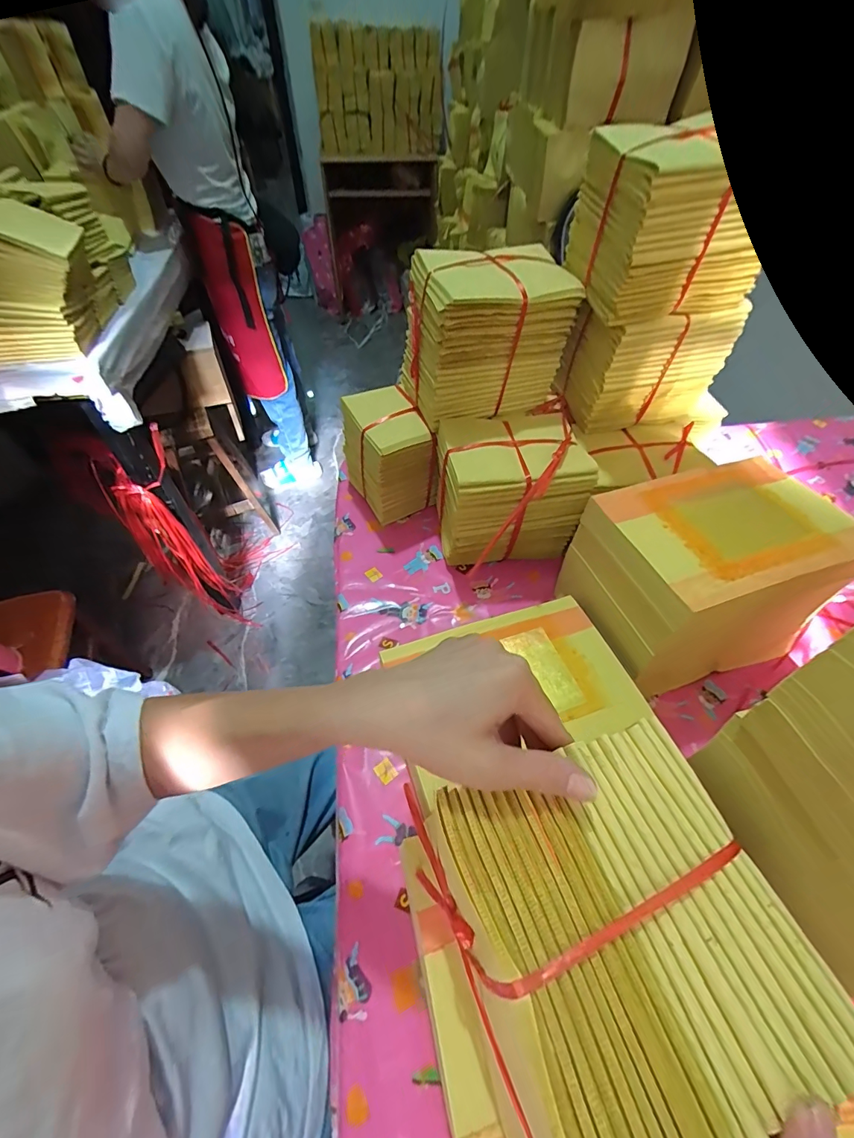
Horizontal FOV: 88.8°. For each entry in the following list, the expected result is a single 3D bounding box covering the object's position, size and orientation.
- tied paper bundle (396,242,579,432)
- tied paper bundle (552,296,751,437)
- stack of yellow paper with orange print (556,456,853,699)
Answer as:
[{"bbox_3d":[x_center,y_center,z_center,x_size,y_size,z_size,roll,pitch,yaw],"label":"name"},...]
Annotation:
[{"bbox_3d":[0.068,-0.280,0.533,0.177,0.156,0.116,-15,54,-12],"label":"tied paper bundle"},{"bbox_3d":[0.266,-0.266,0.535,0.175,0.131,0.096,-16,54,-13],"label":"tied paper bundle"},{"bbox_3d":[0.298,0.007,0.485,0.230,0.154,0.164,-14,52,-12],"label":"stack of yellow paper with orange print"}]

